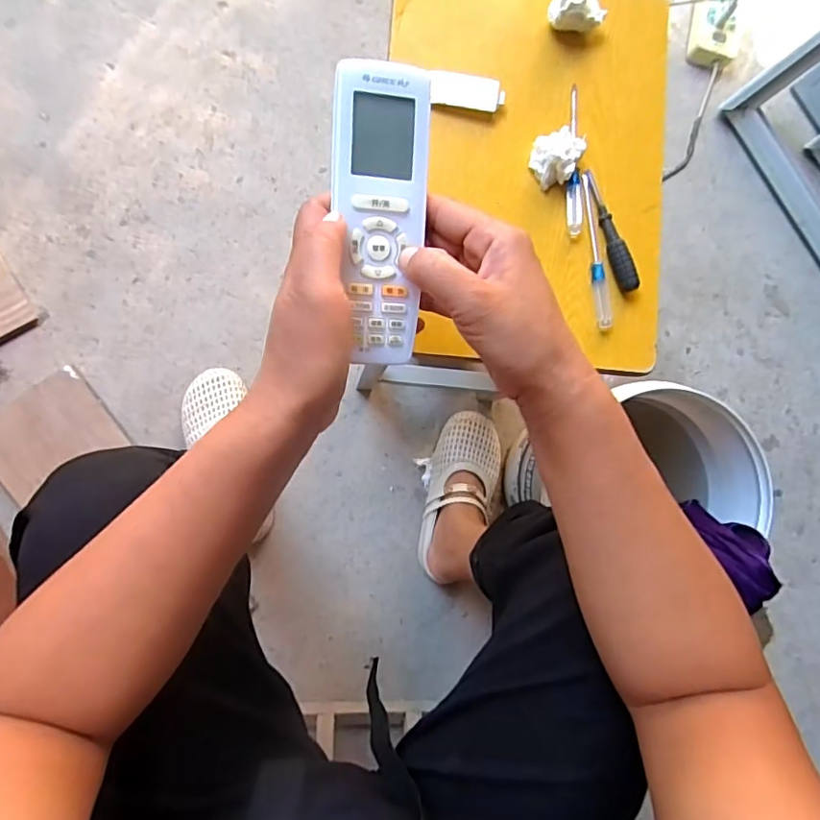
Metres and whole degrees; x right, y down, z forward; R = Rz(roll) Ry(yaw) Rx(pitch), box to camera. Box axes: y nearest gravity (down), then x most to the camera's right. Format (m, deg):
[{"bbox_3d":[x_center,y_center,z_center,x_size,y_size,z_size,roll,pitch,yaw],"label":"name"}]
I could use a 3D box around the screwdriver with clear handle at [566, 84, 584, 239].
[{"bbox_3d":[0.131,-0.200,0.435,0.014,0.008,0.123,1,86,-7],"label":"screwdriver with clear handle"}]

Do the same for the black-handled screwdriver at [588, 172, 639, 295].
[{"bbox_3d":[0.159,-0.143,0.432,0.014,0.012,0.101,-20,89,-8],"label":"black-handled screwdriver"}]

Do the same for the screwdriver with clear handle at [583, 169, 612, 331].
[{"bbox_3d":[0.149,-0.127,0.433,0.012,0.007,0.126,-5,87,-7],"label":"screwdriver with clear handle"}]

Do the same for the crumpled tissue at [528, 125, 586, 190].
[{"bbox_3d":[0.113,-0.197,0.422,0.035,0.026,0.039,27,84,-5],"label":"crumpled tissue"}]

